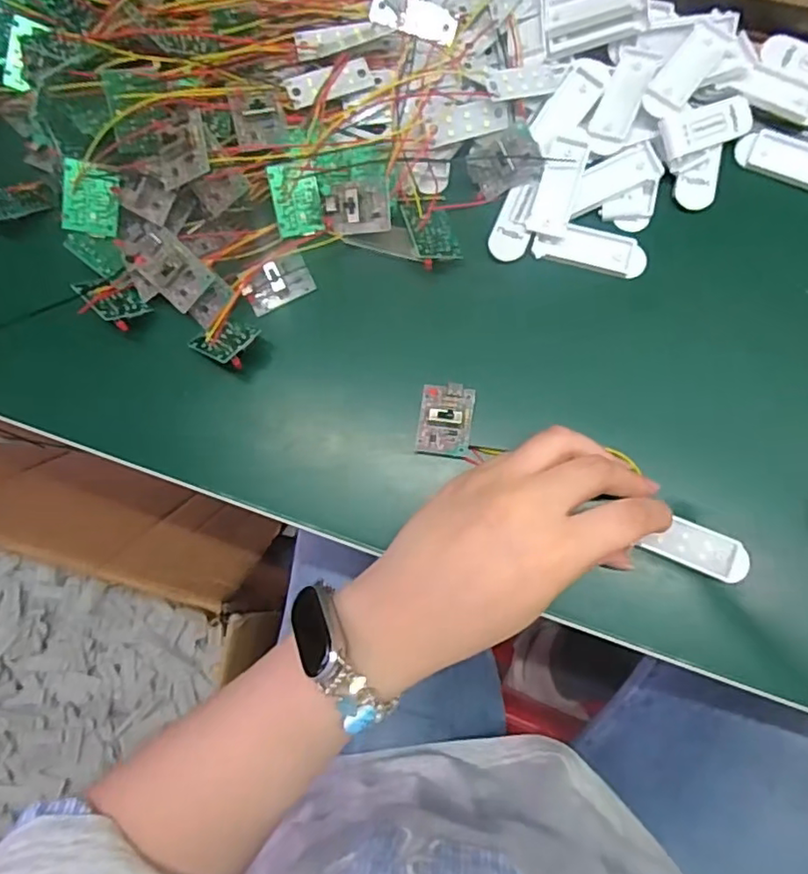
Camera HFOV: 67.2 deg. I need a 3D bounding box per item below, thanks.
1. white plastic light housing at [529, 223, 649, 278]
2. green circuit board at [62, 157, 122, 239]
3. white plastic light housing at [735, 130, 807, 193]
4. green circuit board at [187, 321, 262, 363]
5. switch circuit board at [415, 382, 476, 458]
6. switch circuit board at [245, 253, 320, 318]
[{"bbox_3d":[0.097,-0.097,0.314,0.057,0.005,0.020,14,80,6],"label":"white plastic light housing"},{"bbox_3d":[-0.160,-0.122,0.311,0.026,0.004,0.034,4,93,-24],"label":"green circuit board"},{"bbox_3d":[0.204,-0.143,0.317,0.057,0.004,0.024,22,81,7],"label":"white plastic light housing"},{"bbox_3d":[-0.091,-0.050,0.308,0.030,0.004,0.025,25,66,32],"label":"green circuit board"},{"bbox_3d":[0.021,-0.009,0.300,0.026,0.011,0.036,6,79,4],"label":"switch circuit board"},{"bbox_3d":[-0.066,-0.081,0.319,0.035,0.012,0.021,-28,79,-3],"label":"switch circuit board"}]

